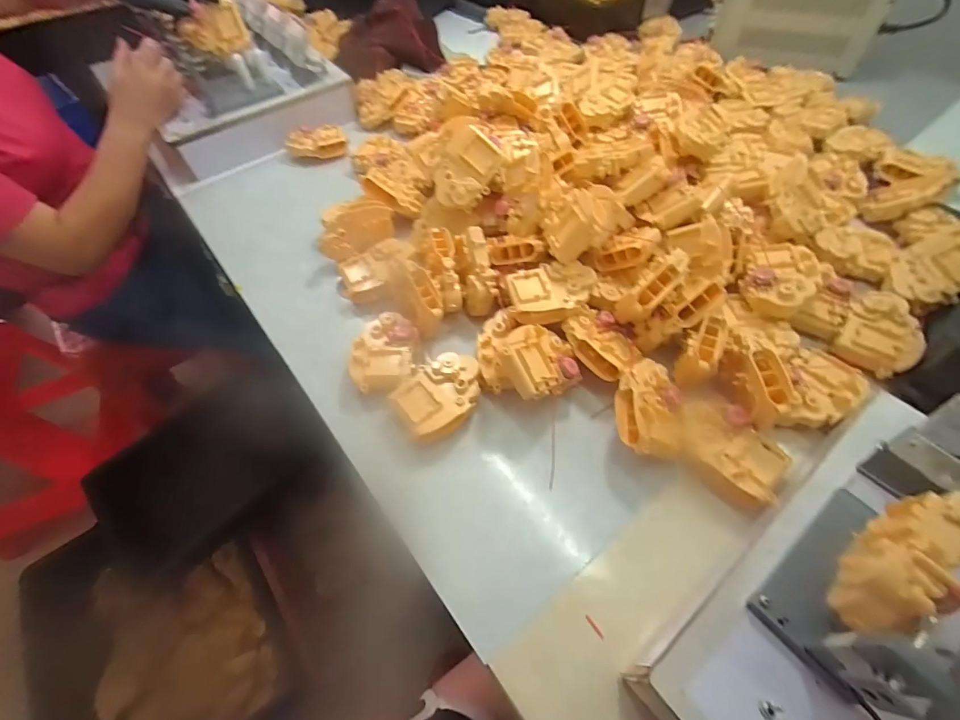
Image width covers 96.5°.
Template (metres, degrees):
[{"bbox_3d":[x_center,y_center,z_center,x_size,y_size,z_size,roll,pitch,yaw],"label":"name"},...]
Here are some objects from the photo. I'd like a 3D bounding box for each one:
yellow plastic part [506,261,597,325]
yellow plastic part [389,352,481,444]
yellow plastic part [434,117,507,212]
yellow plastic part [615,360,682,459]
[{"bbox_3d":[0.081,-0.077,0.482,0.095,0.031,0.065,-6,56,-1],"label":"yellow plastic part"},{"bbox_3d":[-0.042,0.038,0.452,0.097,0.041,0.072,-34,61,-18],"label":"yellow plastic part"},{"bbox_3d":[-0.022,-0.241,0.543,0.082,0.036,0.096,36,94,1],"label":"yellow plastic part"},{"bbox_3d":[0.165,0.047,0.412,0.066,0.027,0.093,23,62,-21],"label":"yellow plastic part"}]

